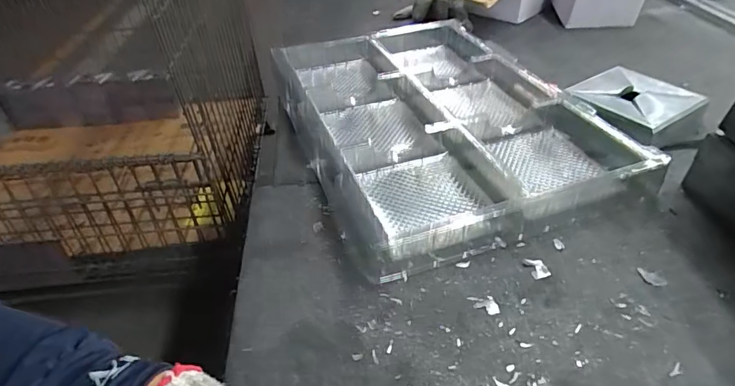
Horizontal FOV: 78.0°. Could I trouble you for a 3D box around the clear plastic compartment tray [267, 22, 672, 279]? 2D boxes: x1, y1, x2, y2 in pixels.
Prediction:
[{"bbox_3d":[0.074,-0.113,0.601,0.323,0.050,0.465,-16,42,-14],"label":"clear plastic compartment tray"}]

